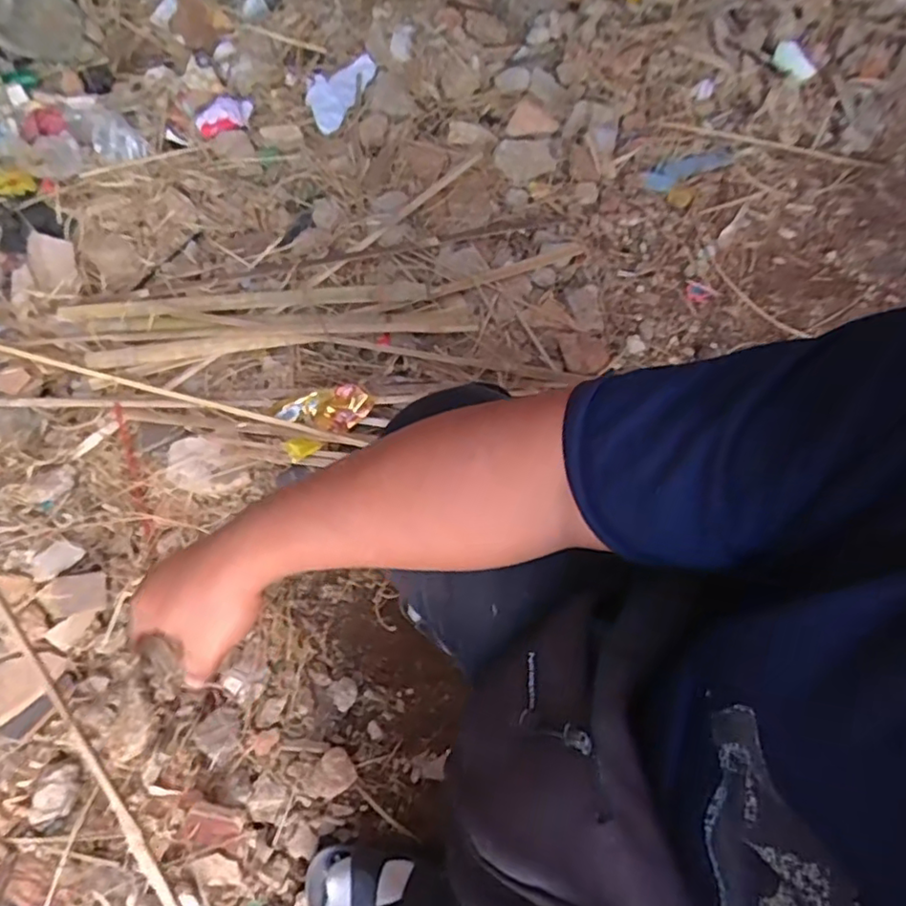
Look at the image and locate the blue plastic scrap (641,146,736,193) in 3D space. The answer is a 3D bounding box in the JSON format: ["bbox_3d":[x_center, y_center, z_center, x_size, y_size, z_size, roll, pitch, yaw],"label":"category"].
[{"bbox_3d":[0.425,-0.507,1.125,0.187,0.009,0.050,-21,68,-12],"label":"blue plastic scrap"}]

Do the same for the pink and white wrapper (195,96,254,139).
[{"bbox_3d":[-0.410,-0.606,1.133,0.104,0.029,0.066,-21,68,-12],"label":"pink and white wrapper"}]

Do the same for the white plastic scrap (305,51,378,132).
[{"bbox_3d":[-0.220,-0.680,1.171,0.099,0.036,0.190,23,67,7],"label":"white plastic scrap"}]

